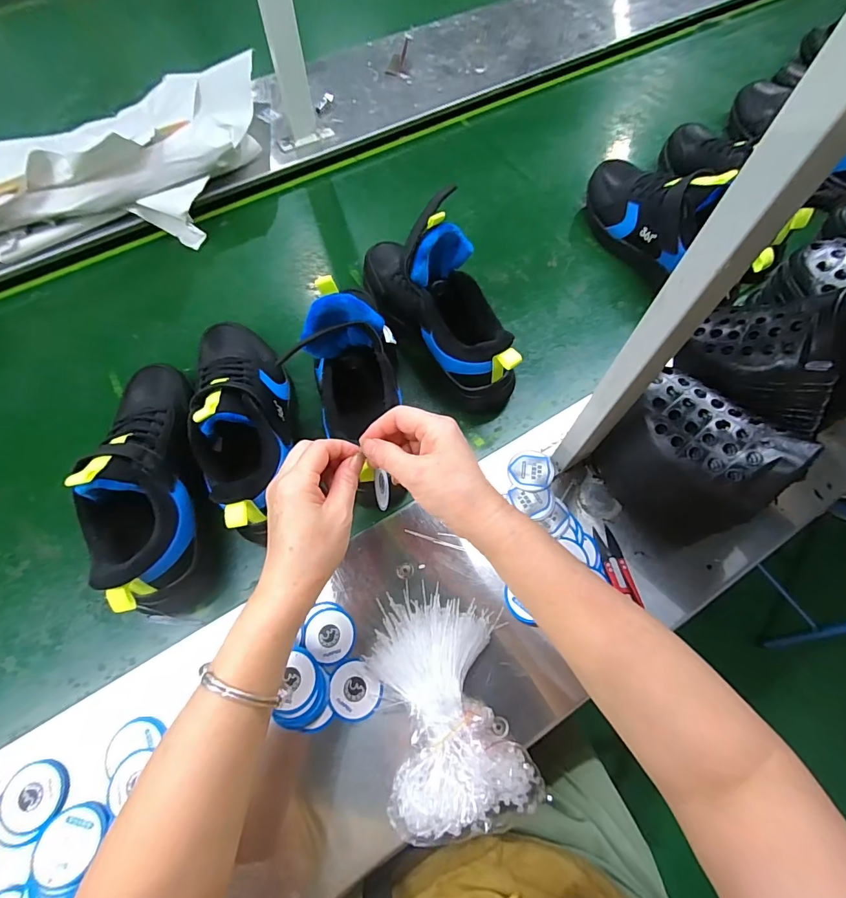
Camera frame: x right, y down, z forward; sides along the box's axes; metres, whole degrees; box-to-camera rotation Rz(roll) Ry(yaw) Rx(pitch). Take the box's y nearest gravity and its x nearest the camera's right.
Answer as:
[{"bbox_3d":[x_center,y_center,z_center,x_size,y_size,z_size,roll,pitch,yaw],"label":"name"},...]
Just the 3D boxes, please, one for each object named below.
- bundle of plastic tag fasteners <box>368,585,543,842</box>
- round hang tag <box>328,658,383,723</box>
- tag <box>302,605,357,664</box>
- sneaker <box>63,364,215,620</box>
[{"bbox_3d":[0.021,0.211,0.370,0.117,0.048,0.174,-11,67,-8],"label":"bundle of plastic tag fasteners"},{"bbox_3d":[-0.060,0.216,0.390,0.046,0.005,0.048,1,66,-3],"label":"round hang tag"},{"bbox_3d":[-0.088,0.176,0.410,0.046,0.004,0.049,0,64,1],"label":"tag"},{"bbox_3d":[-0.286,0.022,0.449,0.096,0.123,0.283,-18,69,-9],"label":"sneaker"}]

